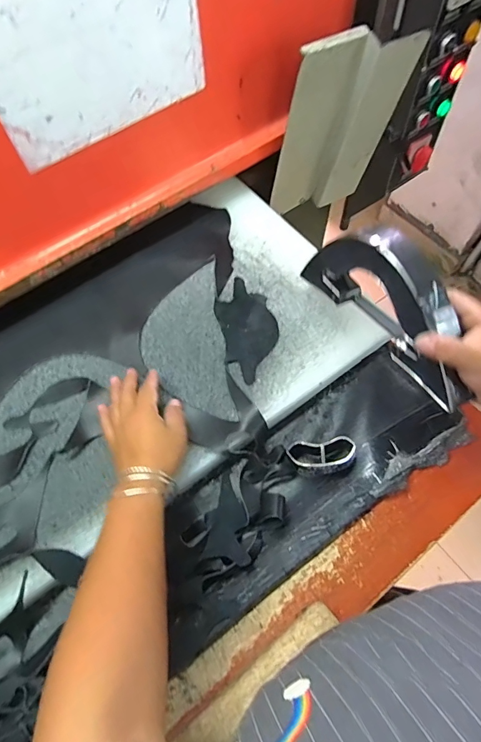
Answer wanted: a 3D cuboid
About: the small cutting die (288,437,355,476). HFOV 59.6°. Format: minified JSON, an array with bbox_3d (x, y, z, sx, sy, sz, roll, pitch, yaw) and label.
[{"bbox_3d":[0.099,0.102,0.501,0.083,0.025,0.038,-4,64,0],"label":"small cutting die"}]

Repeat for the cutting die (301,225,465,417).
[{"bbox_3d":[0.157,-0.076,0.438,0.034,0.131,0.230,-29,66,-12],"label":"cutting die"}]

